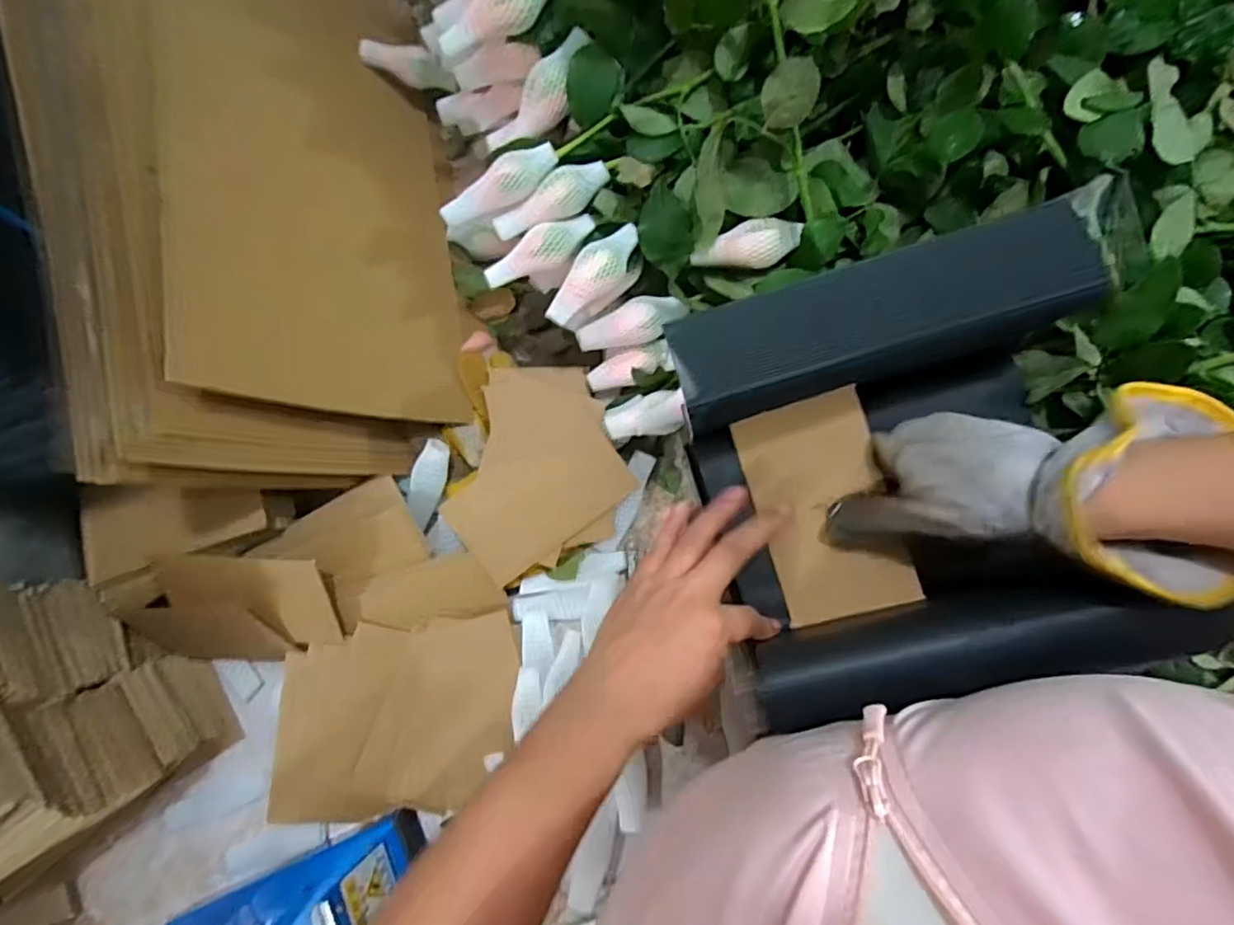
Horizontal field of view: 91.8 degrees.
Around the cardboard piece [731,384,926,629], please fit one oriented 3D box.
[{"bbox_3d":[0.131,0.029,0.381,0.079,0.005,0.137,-18,85,16],"label":"cardboard piece"}]

